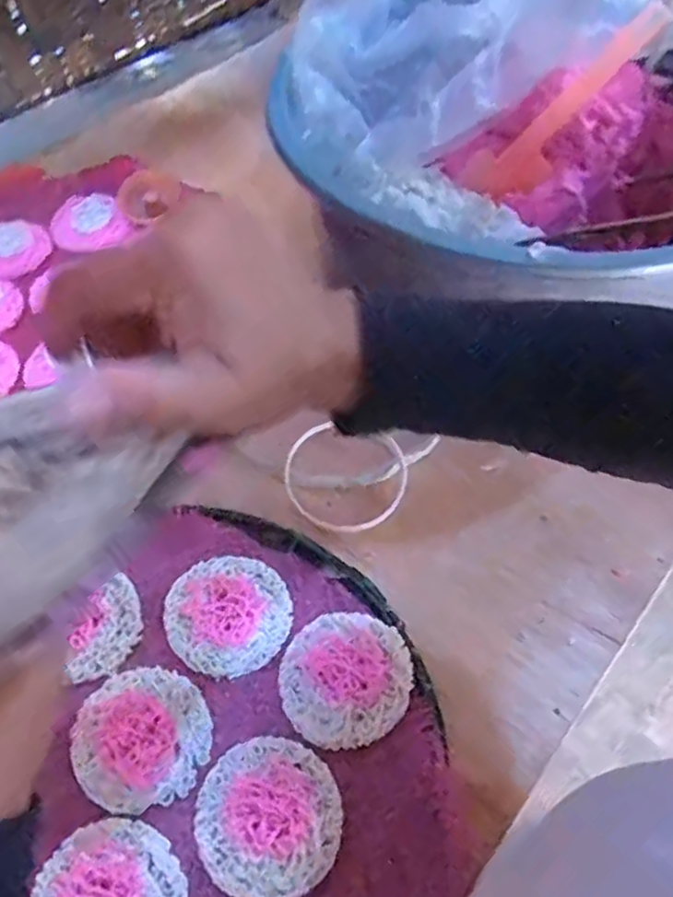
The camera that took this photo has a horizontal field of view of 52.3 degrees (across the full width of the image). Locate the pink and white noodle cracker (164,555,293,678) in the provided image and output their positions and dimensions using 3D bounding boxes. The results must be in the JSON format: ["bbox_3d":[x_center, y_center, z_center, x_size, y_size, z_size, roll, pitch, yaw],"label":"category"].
[{"bbox_3d":[-0.070,0.107,0.447,0.081,0.007,0.076,0,56,0],"label":"pink and white noodle cracker"}]

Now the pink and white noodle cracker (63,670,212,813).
[{"bbox_3d":[-0.115,0.168,0.402,0.077,0.004,0.076,0,56,0],"label":"pink and white noodle cracker"}]

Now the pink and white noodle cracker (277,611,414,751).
[{"bbox_3d":[0.006,0.142,0.424,0.080,0.014,0.077,0,56,0],"label":"pink and white noodle cracker"}]

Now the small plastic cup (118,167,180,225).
[{"bbox_3d":[-0.188,-0.257,0.687,0.057,0.020,0.061,-9,56,-6],"label":"small plastic cup"}]

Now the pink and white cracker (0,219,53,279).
[{"bbox_3d":[-0.316,-0.193,0.655,0.080,0.007,0.071,-34,62,-20],"label":"pink and white cracker"}]

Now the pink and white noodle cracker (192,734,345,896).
[{"bbox_3d":[-0.037,0.203,0.379,0.080,0.004,0.077,0,56,0],"label":"pink and white noodle cracker"}]

